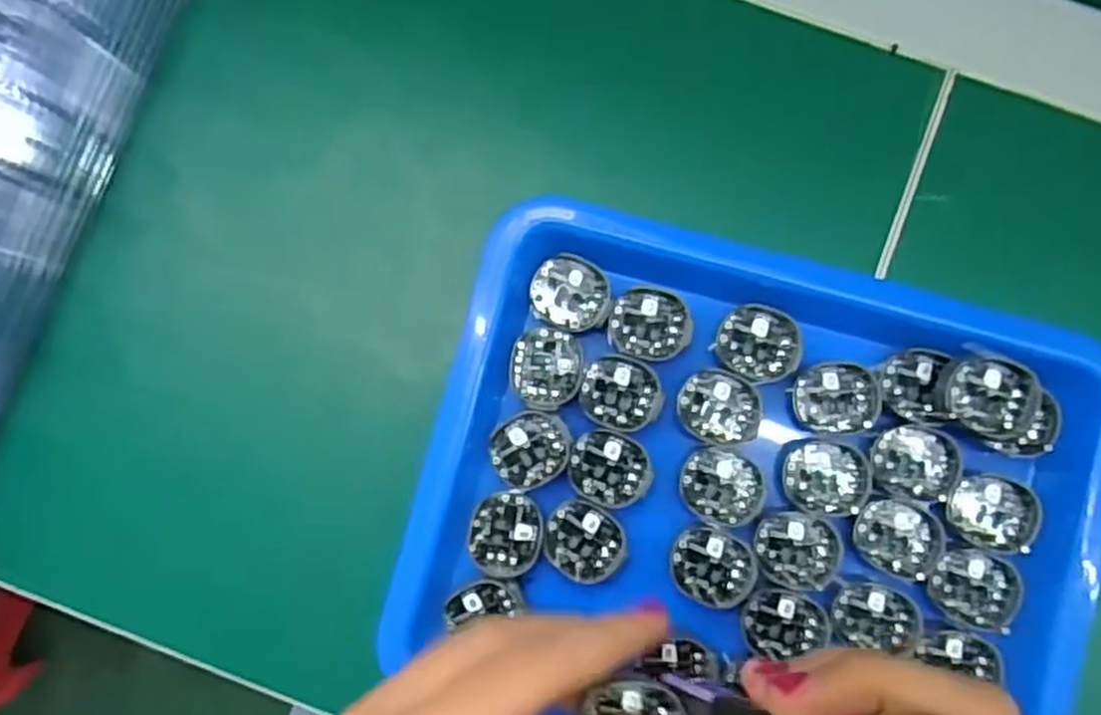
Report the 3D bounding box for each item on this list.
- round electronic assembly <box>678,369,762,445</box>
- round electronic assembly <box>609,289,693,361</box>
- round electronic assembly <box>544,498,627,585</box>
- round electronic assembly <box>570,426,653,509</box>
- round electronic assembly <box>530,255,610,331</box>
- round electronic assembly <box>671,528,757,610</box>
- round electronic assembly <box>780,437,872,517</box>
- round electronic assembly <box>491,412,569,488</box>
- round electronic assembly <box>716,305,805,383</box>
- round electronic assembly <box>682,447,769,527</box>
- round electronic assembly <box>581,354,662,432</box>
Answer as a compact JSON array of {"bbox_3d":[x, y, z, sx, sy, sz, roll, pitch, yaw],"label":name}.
[{"bbox_3d":[0.058,0.017,0.273,0.027,0.004,0.025,0,86,1],"label":"round electronic assembly"},{"bbox_3d":[0.035,-0.012,0.277,0.028,0.004,0.024,-1,86,1],"label":"round electronic assembly"},{"bbox_3d":[0.012,0.063,0.272,0.028,0.004,0.026,0,86,1],"label":"round electronic assembly"},{"bbox_3d":[0.021,0.038,0.273,0.028,0.004,0.026,0,86,1],"label":"round electronic assembly"},{"bbox_3d":[0.007,-0.022,0.276,0.027,0.004,0.024,24,86,2],"label":"round electronic assembly"},{"bbox_3d":[0.055,0.071,0.271,0.028,0.004,0.026,0,86,1],"label":"round electronic assembly"},{"bbox_3d":[0.093,0.040,0.271,0.028,0.005,0.025,1,86,1],"label":"round electronic assembly"},{"bbox_3d":[-0.007,0.032,0.276,0.027,0.004,0.025,0,86,1],"label":"round electronic assembly"},{"bbox_3d":[0.072,-0.005,0.273,0.029,0.004,0.025,30,87,3],"label":"round electronic assembly"},{"bbox_3d":[0.059,0.044,0.273,0.028,0.004,0.025,25,86,2],"label":"round electronic assembly"},{"bbox_3d":[0.025,0.012,0.274,0.028,0.004,0.025,19,86,2],"label":"round electronic assembly"}]

